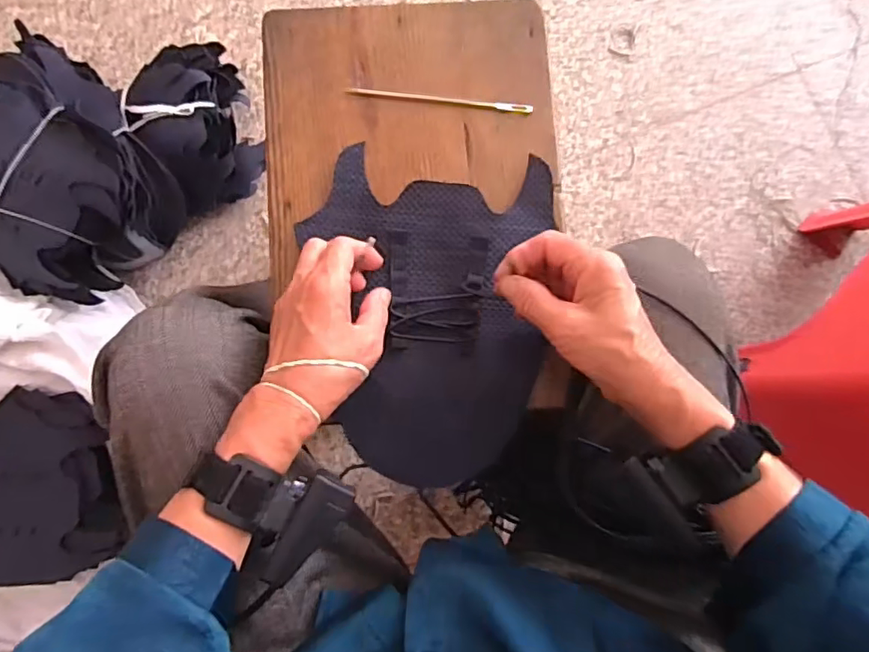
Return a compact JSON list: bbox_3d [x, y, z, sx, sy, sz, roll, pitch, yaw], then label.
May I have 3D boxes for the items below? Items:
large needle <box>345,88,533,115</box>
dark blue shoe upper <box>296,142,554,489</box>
[{"bbox_3d":[0.005,-0.181,0.462,0.146,0.004,0.007,6,84,-2],"label":"large needle"},{"bbox_3d":[-0.002,-0.009,0.431,0.172,0.022,0.239,2,84,-2],"label":"dark blue shoe upper"}]

